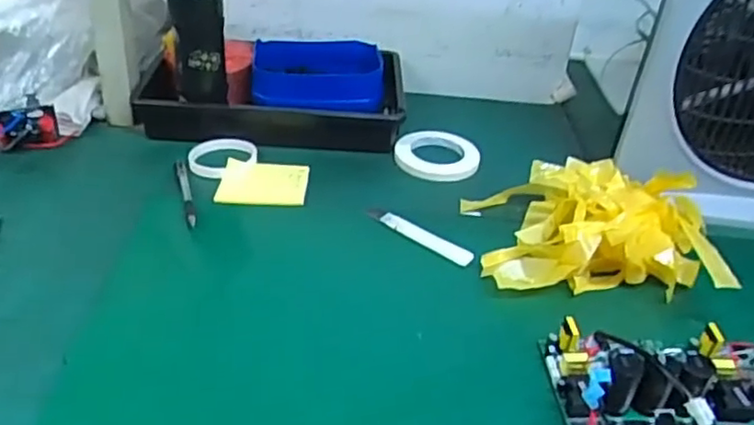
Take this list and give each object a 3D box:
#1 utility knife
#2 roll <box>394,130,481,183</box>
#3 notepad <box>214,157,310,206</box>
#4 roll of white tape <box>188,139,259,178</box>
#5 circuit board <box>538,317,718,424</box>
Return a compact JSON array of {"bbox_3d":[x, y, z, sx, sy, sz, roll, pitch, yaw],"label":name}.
[{"bbox_3d":[0.047,0.025,0.740,0.140,0.010,0.020,27,40,27],"label":"utility knife"},{"bbox_3d":[0.084,-0.080,0.897,0.116,0.014,0.116,4,34,-3],"label":"roll"},{"bbox_3d":[-0.142,-0.038,0.812,0.107,0.005,0.093,3,35,-4],"label":"notepad"},{"bbox_3d":[-0.202,-0.074,0.850,0.088,0.010,0.084,4,34,-3],"label":"roll of white tape"},{"bbox_3d":[0.222,0.144,0.548,0.130,0.056,0.132,2,35,-5],"label":"circuit board"}]

